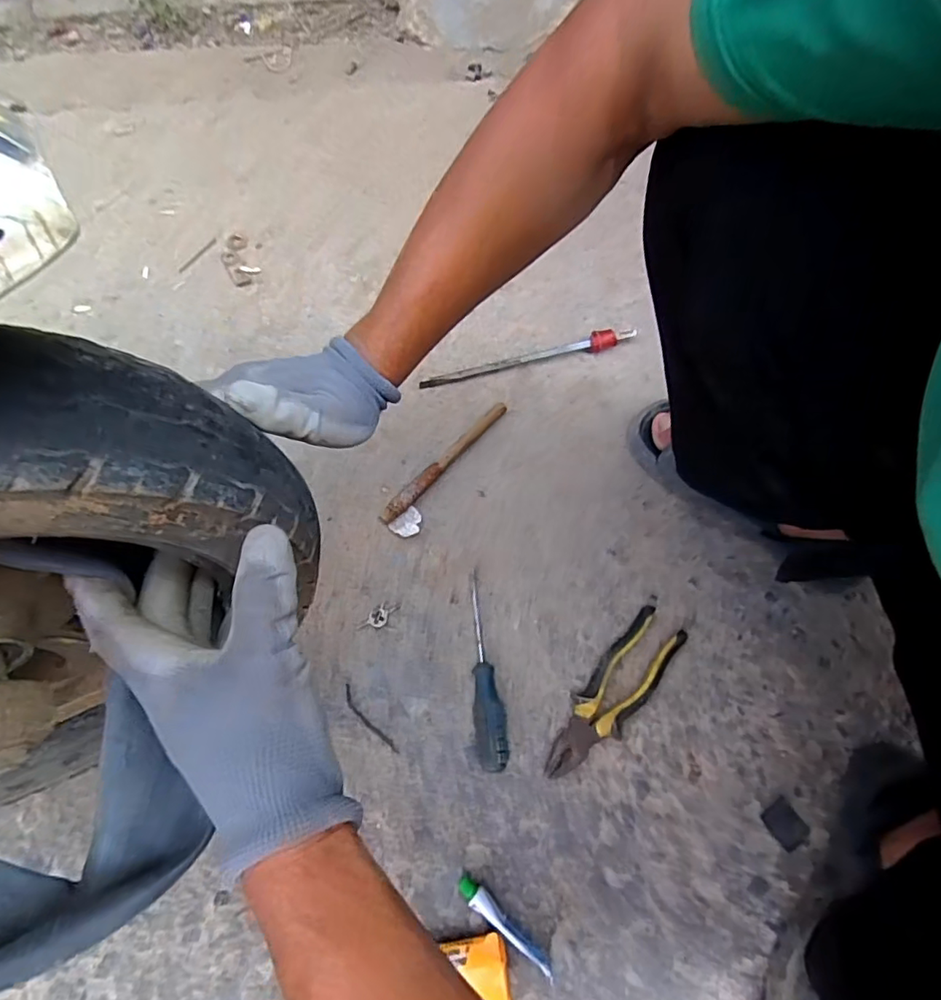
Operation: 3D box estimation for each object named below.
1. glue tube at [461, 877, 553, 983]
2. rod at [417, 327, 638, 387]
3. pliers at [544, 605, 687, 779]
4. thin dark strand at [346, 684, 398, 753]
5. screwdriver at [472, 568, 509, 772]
[{"bbox_3d":[0.030,0.361,0.474,0.100,0.024,0.016,41,74,13],"label":"glue tube"},{"bbox_3d":[0.071,-0.172,0.684,0.267,0.023,0.017,-15,70,-7],"label":"rod"},{"bbox_3d":[0.135,0.187,0.542,0.054,0.023,0.185,42,74,13],"label":"pliers"},{"bbox_3d":[-0.098,0.211,0.538,0.012,0.004,0.079,-39,75,-15],"label":"thin dark strand"},{"bbox_3d":[0.012,0.161,0.549,0.028,0.029,0.184,-5,69,-3],"label":"screwdriver"}]

